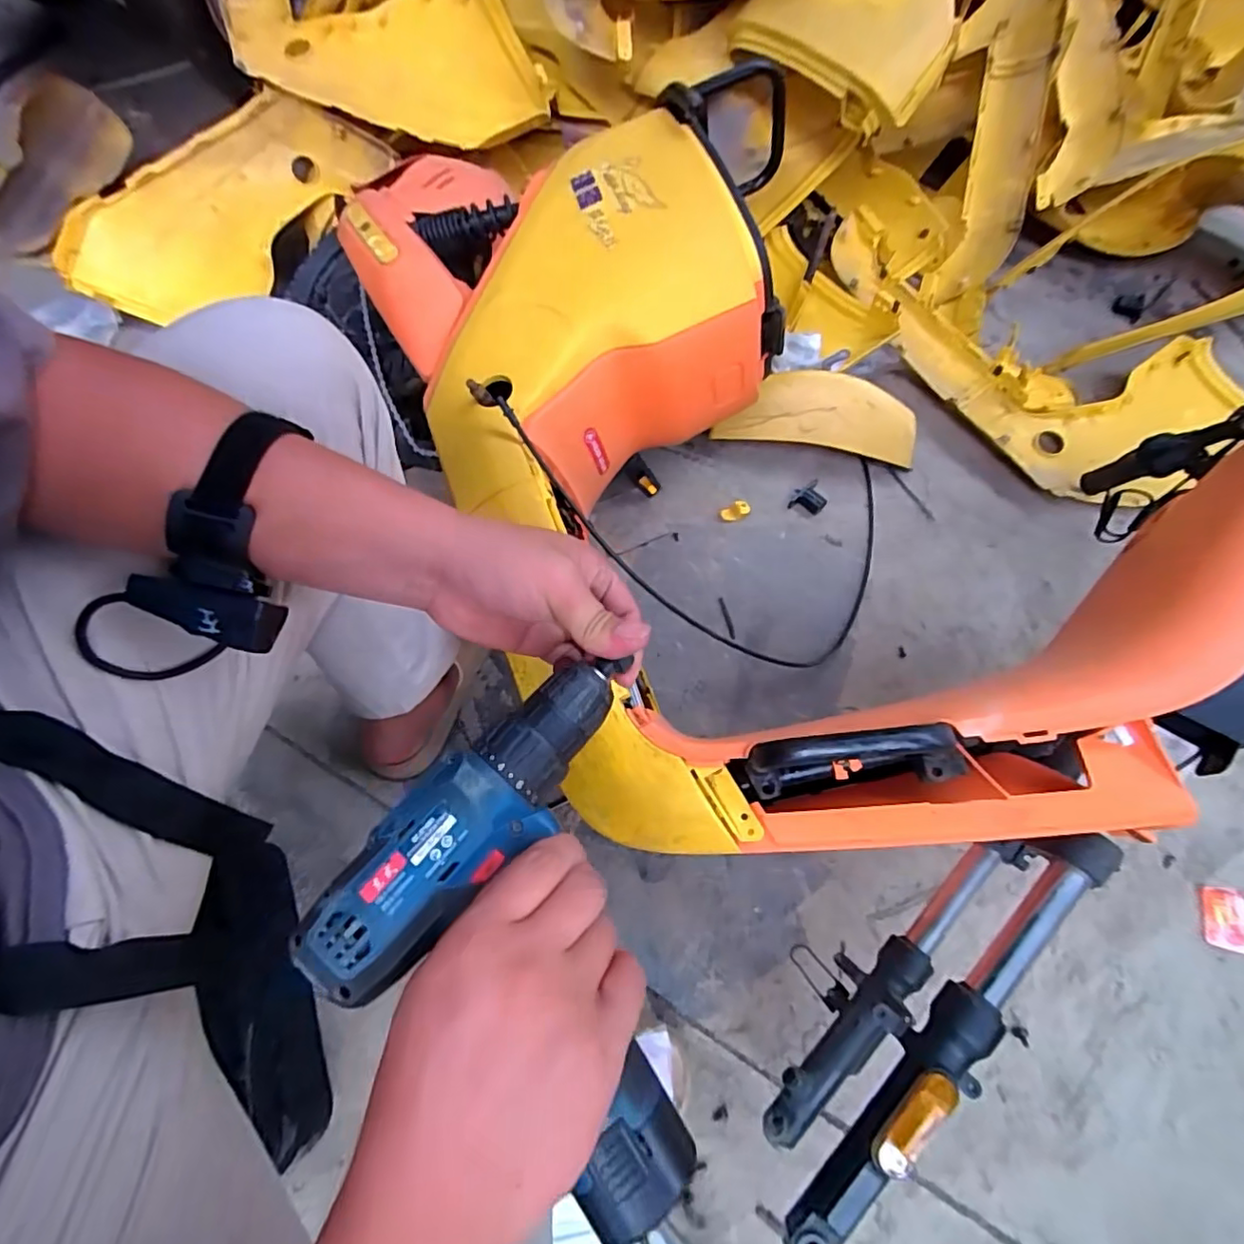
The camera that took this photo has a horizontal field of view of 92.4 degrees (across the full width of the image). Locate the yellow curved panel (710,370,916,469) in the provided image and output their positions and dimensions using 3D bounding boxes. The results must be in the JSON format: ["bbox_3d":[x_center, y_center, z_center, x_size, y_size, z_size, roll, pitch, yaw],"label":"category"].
[{"bbox_3d":[0.284,-0.302,0.865,0.287,0.093,0.071,10,66,5],"label":"yellow curved panel"}]

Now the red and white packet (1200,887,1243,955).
[{"bbox_3d":[0.670,0.330,0.662,0.046,0.008,0.064,13,66,6],"label":"red and white packet"}]

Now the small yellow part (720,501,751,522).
[{"bbox_3d":[0.167,-0.164,0.878,0.043,0.014,0.022,-22,67,-10],"label":"small yellow part"}]

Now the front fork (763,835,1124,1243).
[{"bbox_3d":[0.228,0.313,0.485,0.078,0.230,0.348,40,70,21],"label":"front fork"}]

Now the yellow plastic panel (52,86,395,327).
[{"bbox_3d":[-0.665,-0.705,1.006,0.561,0.080,0.183,-22,105,7],"label":"yellow plastic panel"}]

